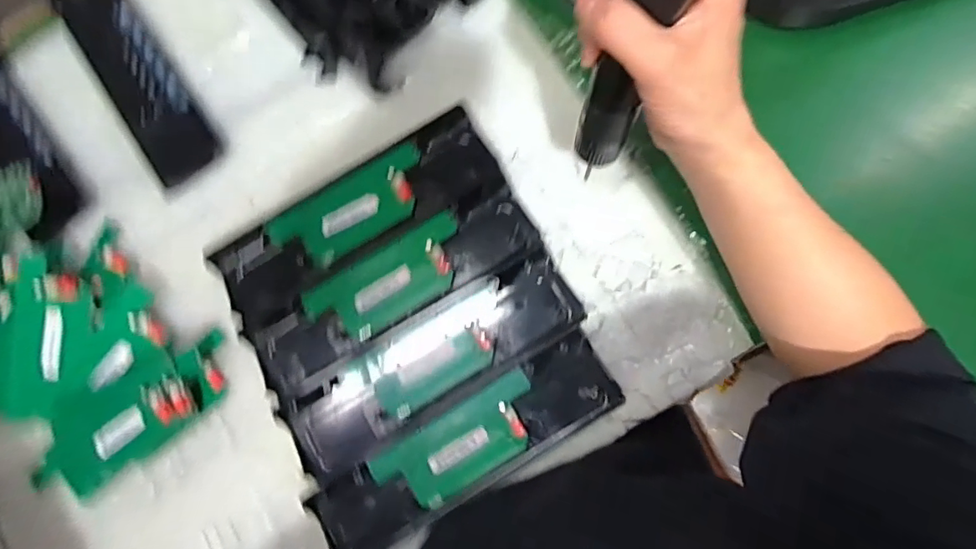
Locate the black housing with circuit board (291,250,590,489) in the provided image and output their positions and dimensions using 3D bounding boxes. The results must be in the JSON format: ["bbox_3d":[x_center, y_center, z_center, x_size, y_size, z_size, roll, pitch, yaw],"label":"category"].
[{"bbox_3d":[-0.041,0.071,0.418,0.239,0.011,0.067,-32,81,-1],"label":"black housing with circuit board"}]

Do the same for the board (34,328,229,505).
[{"bbox_3d":[-0.290,0.111,0.416,0.177,0.034,0.068,-38,81,-2],"label":"board"}]

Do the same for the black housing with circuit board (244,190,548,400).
[{"bbox_3d":[-0.074,0.013,0.428,0.241,0.011,0.064,-29,81,-1],"label":"black housing with circuit board"}]

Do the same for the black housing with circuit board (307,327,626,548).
[{"bbox_3d":[-0.015,0.134,0.405,0.242,0.014,0.064,-32,81,-1],"label":"black housing with circuit board"}]

